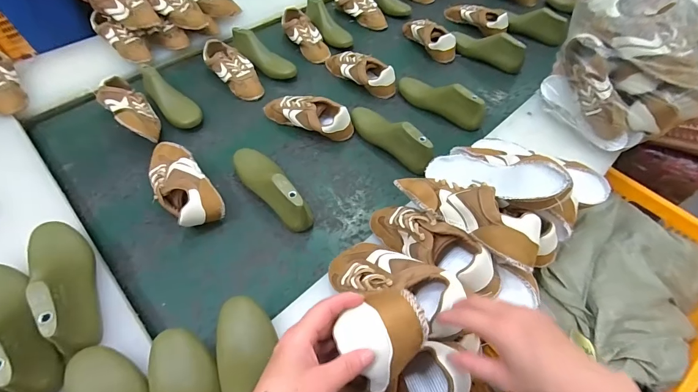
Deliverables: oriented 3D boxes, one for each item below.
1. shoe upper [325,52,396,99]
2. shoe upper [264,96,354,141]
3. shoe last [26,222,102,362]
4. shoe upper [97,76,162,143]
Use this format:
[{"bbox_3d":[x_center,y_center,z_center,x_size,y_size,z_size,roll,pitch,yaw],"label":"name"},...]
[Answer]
[{"bbox_3d":[0.024,-0.356,0.976,0.243,0.073,0.070,32,59,20],"label":"shoe upper"},{"bbox_3d":[-0.108,-0.207,0.864,0.245,0.073,0.082,24,57,16],"label":"shoe upper"},{"bbox_3d":[-0.442,0.122,0.524,0.080,0.084,0.244,-34,61,-23],"label":"shoe last"},{"bbox_3d":[-0.526,-0.205,0.840,0.219,0.076,0.089,39,62,24],"label":"shoe upper"}]

